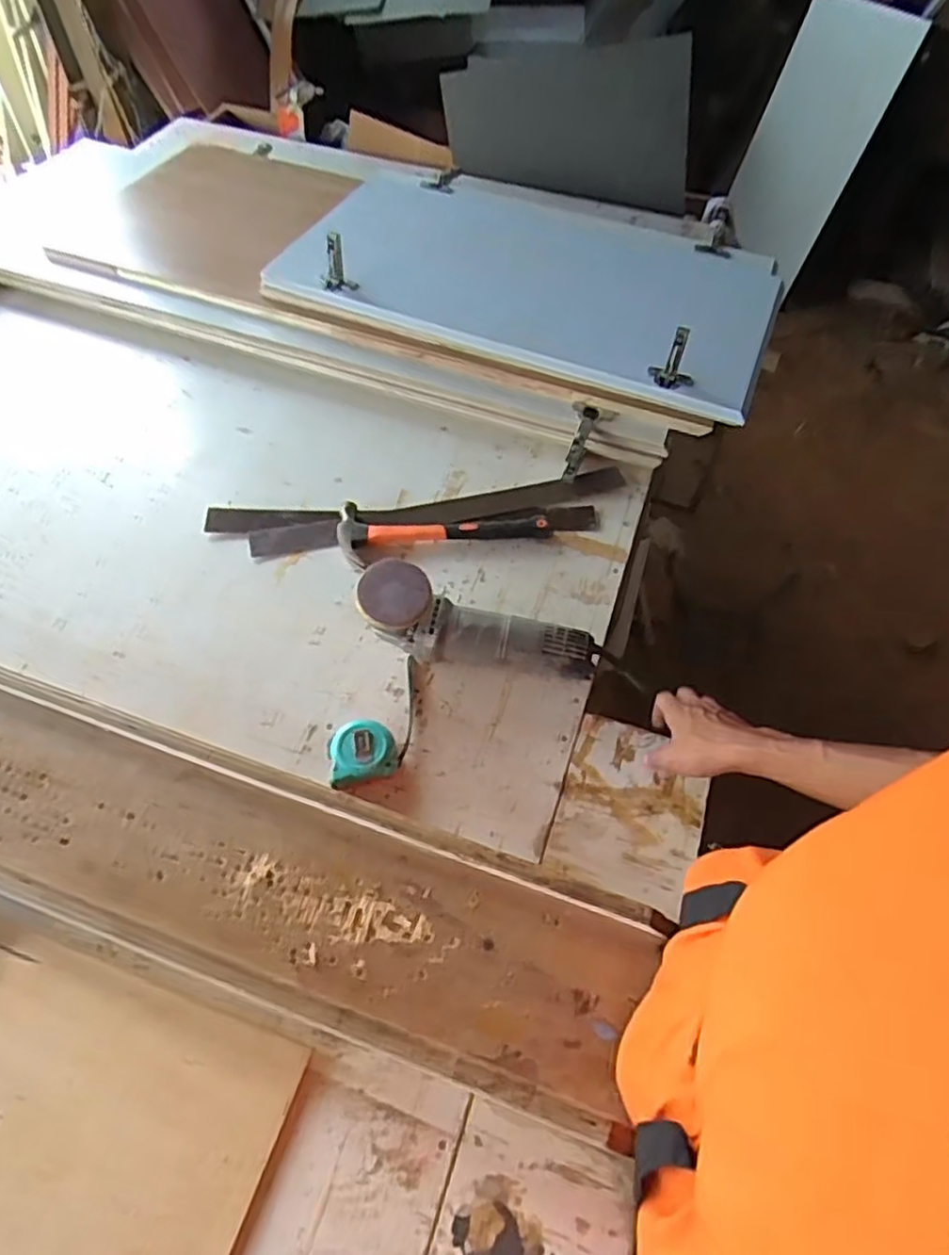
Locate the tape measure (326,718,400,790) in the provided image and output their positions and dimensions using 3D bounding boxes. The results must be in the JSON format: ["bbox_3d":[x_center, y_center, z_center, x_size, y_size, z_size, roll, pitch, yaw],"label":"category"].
[{"bbox_3d":[-0.114,0.126,0.703,0.066,0.030,0.068,0,56,0],"label":"tape measure"}]

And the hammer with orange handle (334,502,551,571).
[{"bbox_3d":[-0.037,-0.117,0.883,0.267,0.025,0.083,0,56,-1],"label":"hammer with orange handle"}]

